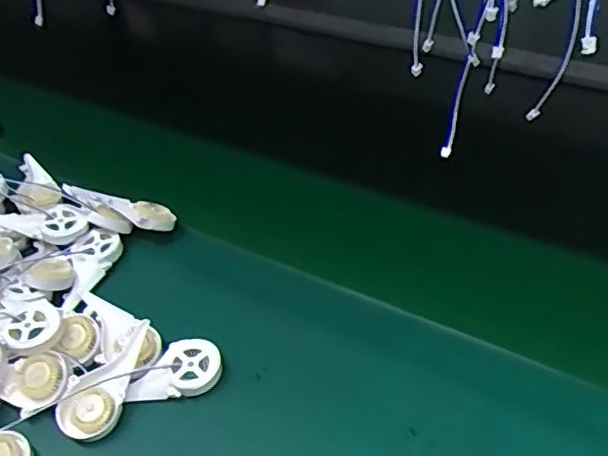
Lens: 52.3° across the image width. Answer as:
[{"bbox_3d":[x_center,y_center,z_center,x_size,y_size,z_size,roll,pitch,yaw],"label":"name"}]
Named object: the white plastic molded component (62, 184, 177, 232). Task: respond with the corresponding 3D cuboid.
[{"bbox_3d":[-0.178,-0.022,0.588,0.115,0.017,0.031,18,43,4],"label":"white plastic molded component"}]

